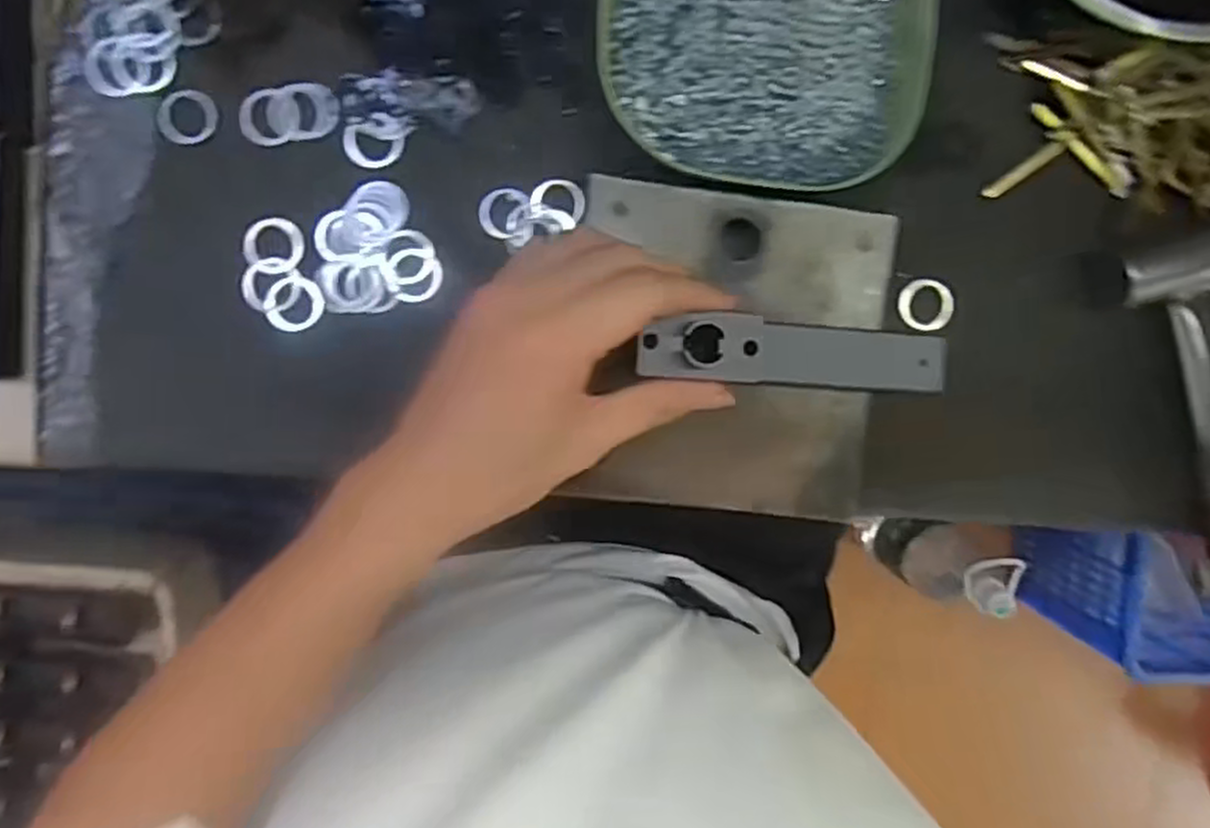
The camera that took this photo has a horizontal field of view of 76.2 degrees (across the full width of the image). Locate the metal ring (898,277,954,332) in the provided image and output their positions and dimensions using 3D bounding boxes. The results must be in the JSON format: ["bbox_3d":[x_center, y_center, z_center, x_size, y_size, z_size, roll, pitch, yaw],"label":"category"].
[{"bbox_3d":[0.163,-0.056,0.393,0.027,0.005,0.026,0,97,-3],"label":"metal ring"}]

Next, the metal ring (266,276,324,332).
[{"bbox_3d":[-0.149,-0.053,0.371,0.026,0.004,0.026,0,97,-3],"label":"metal ring"}]

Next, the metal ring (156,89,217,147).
[{"bbox_3d":[-0.194,-0.137,0.359,0.027,0.005,0.025,0,97,-3],"label":"metal ring"}]

